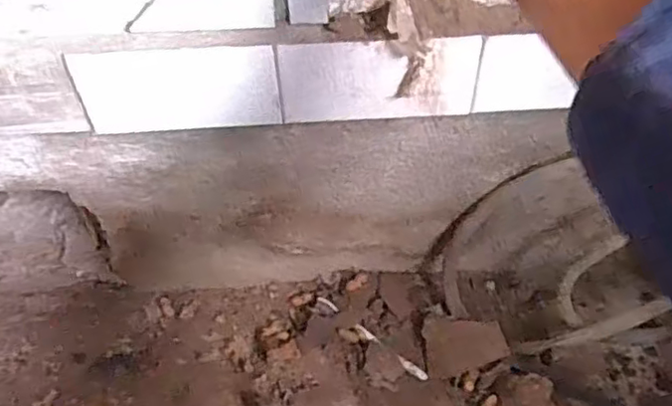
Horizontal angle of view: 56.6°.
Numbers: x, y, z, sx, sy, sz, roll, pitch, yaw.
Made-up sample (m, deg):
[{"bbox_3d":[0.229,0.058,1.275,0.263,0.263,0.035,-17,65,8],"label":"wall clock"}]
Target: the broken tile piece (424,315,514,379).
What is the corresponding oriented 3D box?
[{"bbox_3d":[0.149,0.161,0.719,0.092,0.007,0.069,-14,63,17],"label":"broken tile piece"}]

